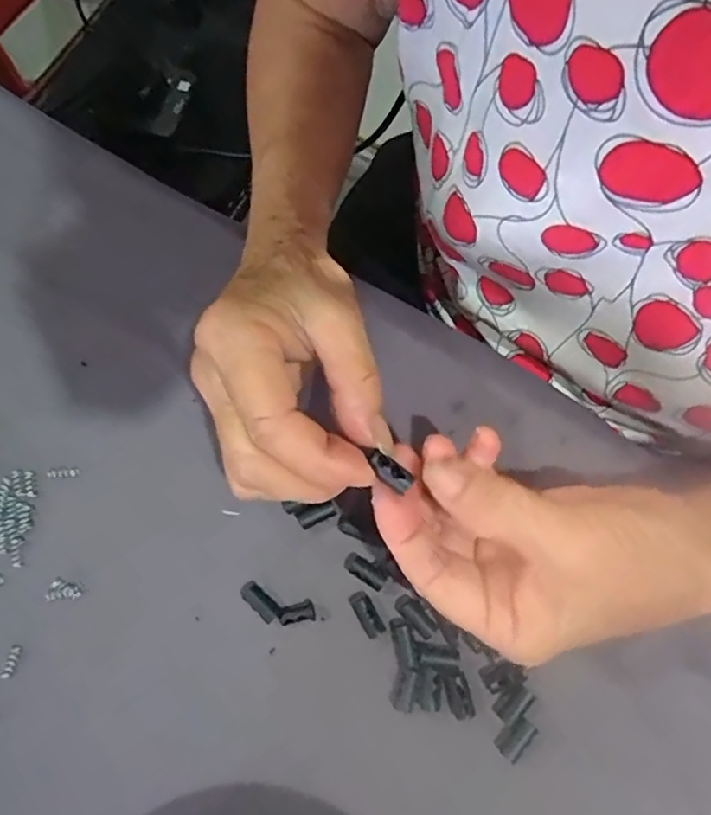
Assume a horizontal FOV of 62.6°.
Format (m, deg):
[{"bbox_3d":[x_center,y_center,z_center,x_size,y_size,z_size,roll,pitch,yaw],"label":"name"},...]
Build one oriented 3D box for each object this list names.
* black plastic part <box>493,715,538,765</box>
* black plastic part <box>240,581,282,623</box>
[{"bbox_3d":[0.071,0.147,0.261,0.011,0.004,0.018,41,79,10],"label":"black plastic part"},{"bbox_3d":[-0.045,0.092,0.277,0.021,0.007,0.010,41,79,10],"label":"black plastic part"}]

